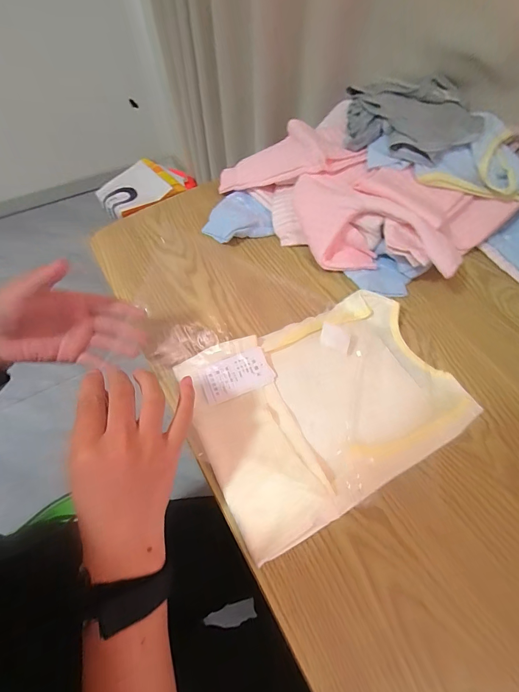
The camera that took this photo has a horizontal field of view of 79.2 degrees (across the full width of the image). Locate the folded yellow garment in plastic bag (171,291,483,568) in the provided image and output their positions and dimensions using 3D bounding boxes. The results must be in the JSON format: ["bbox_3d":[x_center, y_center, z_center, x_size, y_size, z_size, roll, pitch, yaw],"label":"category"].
[{"bbox_3d":[0.076,0.056,0.359,0.287,0.028,0.211,-25,64,-12],"label":"folded yellow garment in plastic bag"}]

